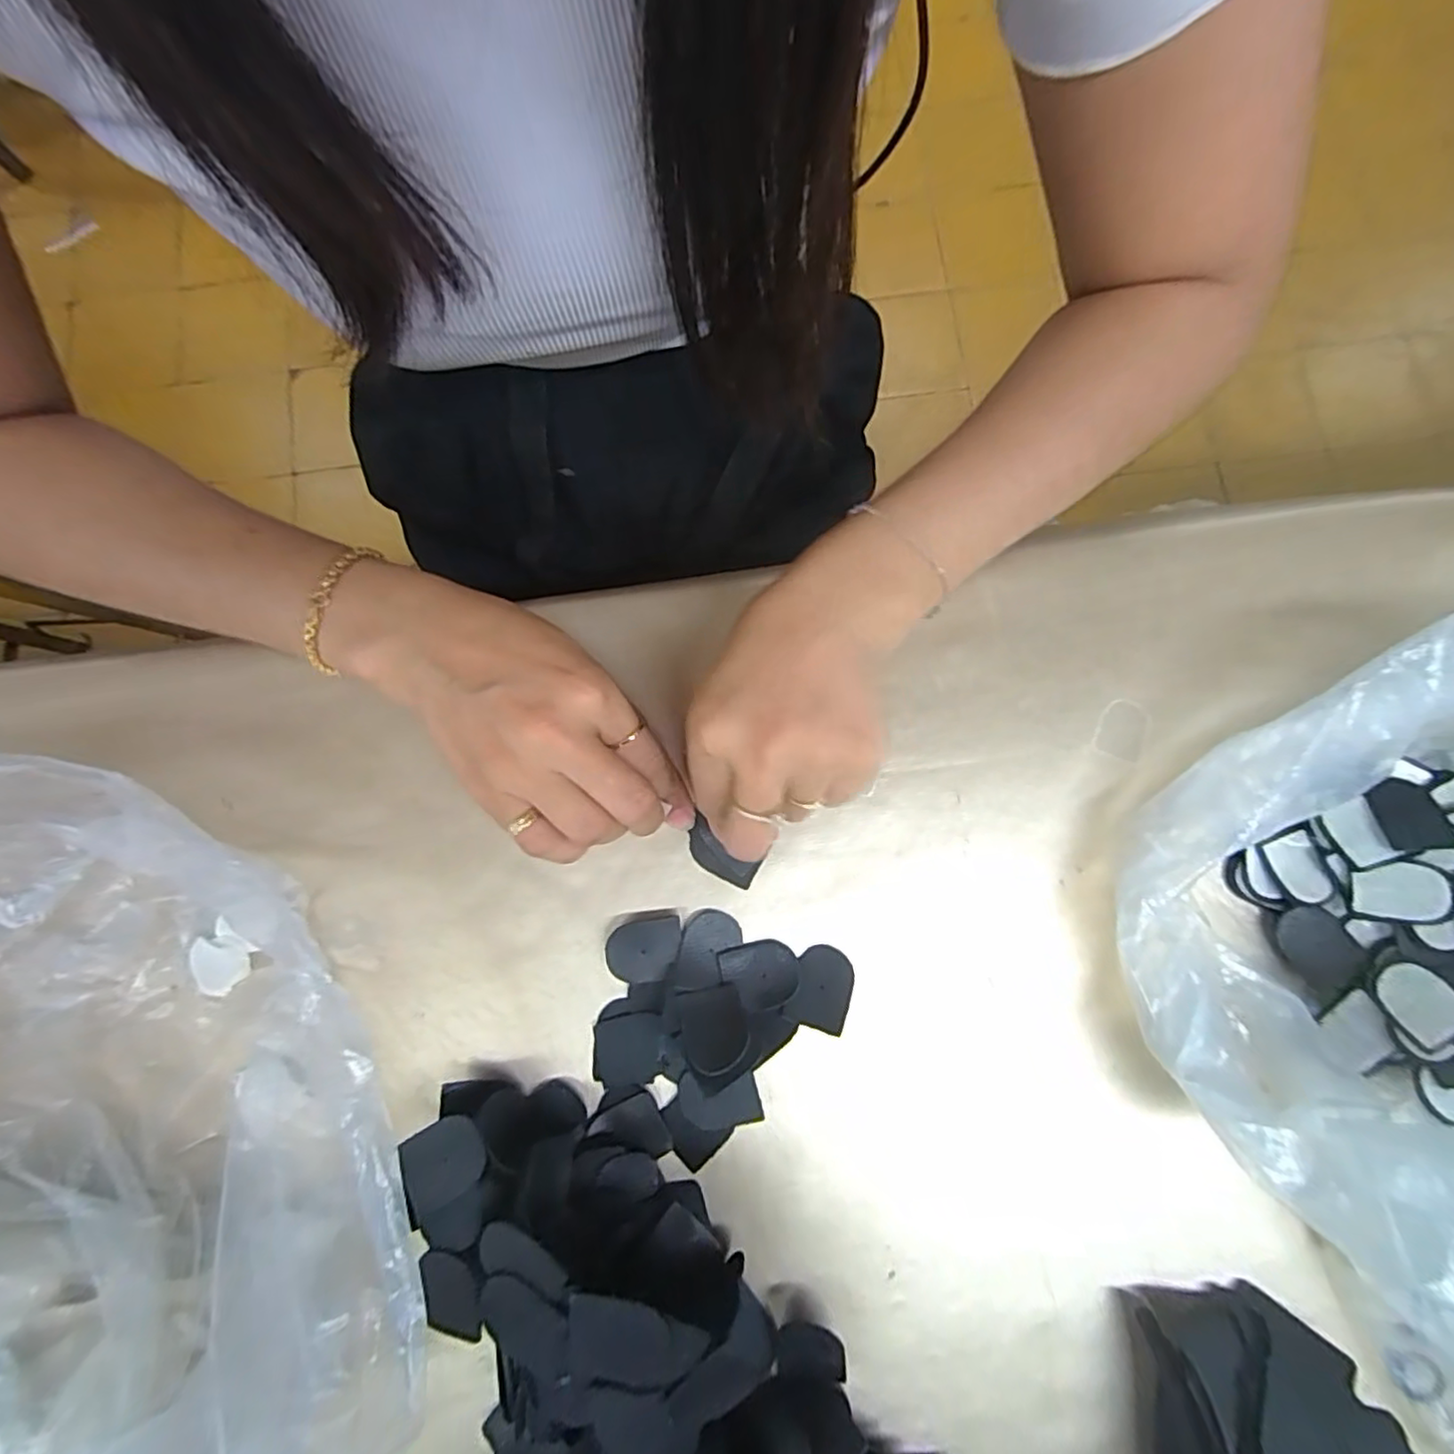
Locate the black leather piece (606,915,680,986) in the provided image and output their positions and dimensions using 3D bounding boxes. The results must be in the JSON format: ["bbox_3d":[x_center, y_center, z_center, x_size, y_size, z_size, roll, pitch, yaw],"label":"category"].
[{"bbox_3d":[-0.037,0.100,0.286,0.033,0.004,0.026,-13,81,-2],"label":"black leather piece"}]

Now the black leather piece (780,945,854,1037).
[{"bbox_3d":[0.042,0.115,0.283,0.026,0.004,0.034,19,81,3],"label":"black leather piece"}]

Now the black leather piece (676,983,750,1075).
[{"bbox_3d":[-0.005,0.126,0.268,0.027,0.004,0.033,-4,48,-16],"label":"black leather piece"}]

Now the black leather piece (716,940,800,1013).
[{"bbox_3d":[0.015,0.111,0.285,0.034,0.004,0.028,-9,69,-7],"label":"black leather piece"}]

